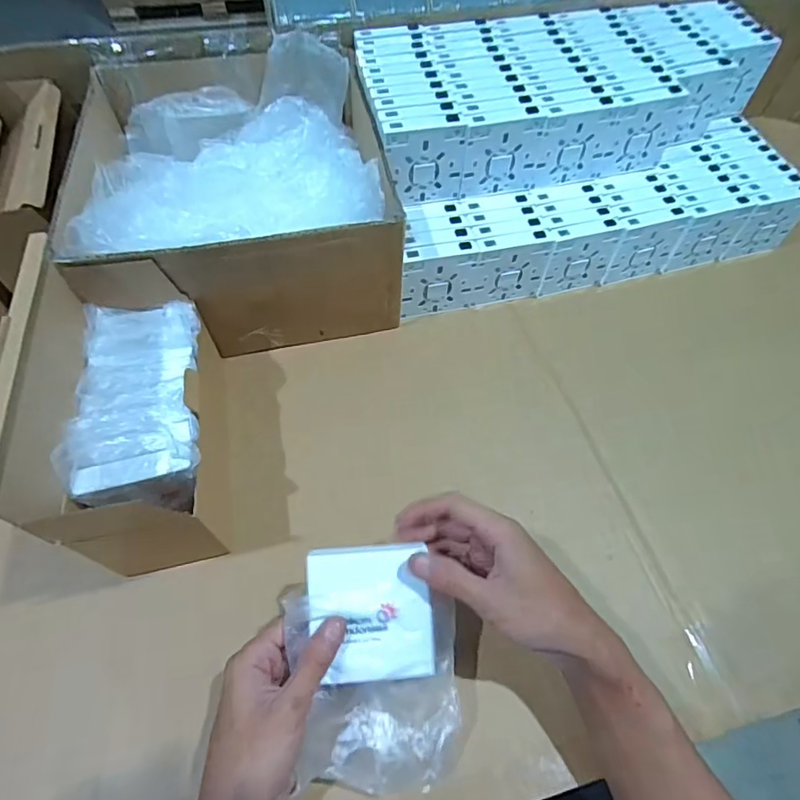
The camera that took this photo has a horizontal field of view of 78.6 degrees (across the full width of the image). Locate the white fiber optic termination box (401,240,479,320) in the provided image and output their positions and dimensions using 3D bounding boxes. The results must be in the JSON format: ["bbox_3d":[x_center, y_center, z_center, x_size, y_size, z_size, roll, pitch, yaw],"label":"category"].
[{"bbox_3d":[0.043,-0.133,0.549,0.087,0.084,0.019,-13,59,-9],"label":"white fiber optic termination box"}]

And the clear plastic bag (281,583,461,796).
[{"bbox_3d":[-0.019,0.194,0.336,0.116,0.059,0.129,-1,58,-2],"label":"clear plastic bag"}]

